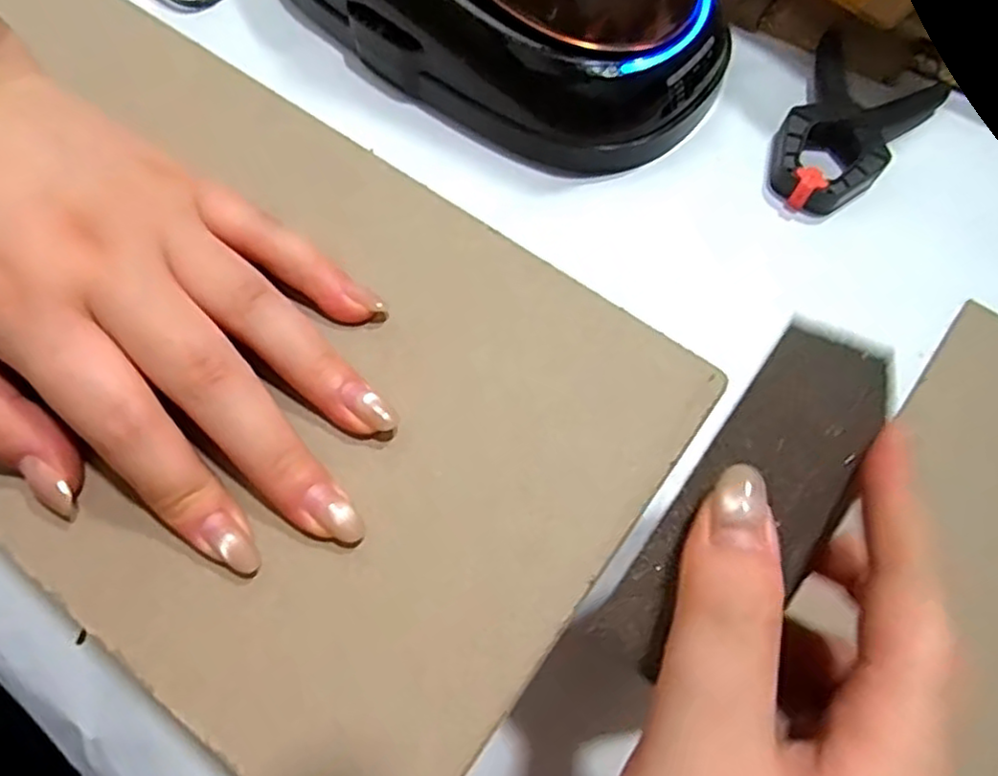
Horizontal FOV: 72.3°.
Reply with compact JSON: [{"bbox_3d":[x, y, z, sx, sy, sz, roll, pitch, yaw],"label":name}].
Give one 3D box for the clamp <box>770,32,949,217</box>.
[{"bbox_3d":[0.190,-0.141,0.372,0.070,0.023,0.101,30,72,12],"label":"clamp"}]

